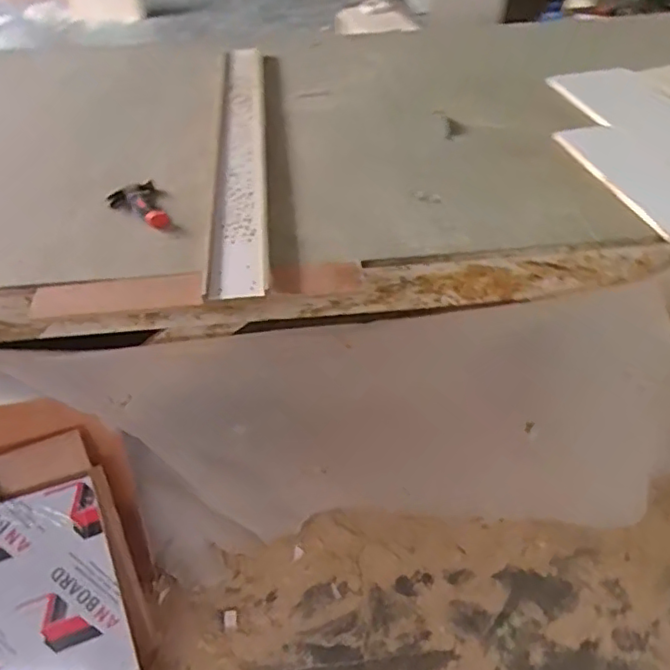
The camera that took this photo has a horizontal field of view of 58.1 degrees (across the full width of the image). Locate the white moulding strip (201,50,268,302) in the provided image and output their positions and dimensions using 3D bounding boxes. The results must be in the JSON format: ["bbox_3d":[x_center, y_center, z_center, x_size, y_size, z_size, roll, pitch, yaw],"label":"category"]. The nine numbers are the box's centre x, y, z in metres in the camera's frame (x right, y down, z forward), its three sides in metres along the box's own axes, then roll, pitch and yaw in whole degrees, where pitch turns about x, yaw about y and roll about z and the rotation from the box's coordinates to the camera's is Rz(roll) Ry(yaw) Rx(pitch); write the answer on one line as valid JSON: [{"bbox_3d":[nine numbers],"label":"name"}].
[{"bbox_3d":[-0.217,-0.436,1.377,0.118,0.046,1.020,-5,45,-2],"label":"white moulding strip"}]

